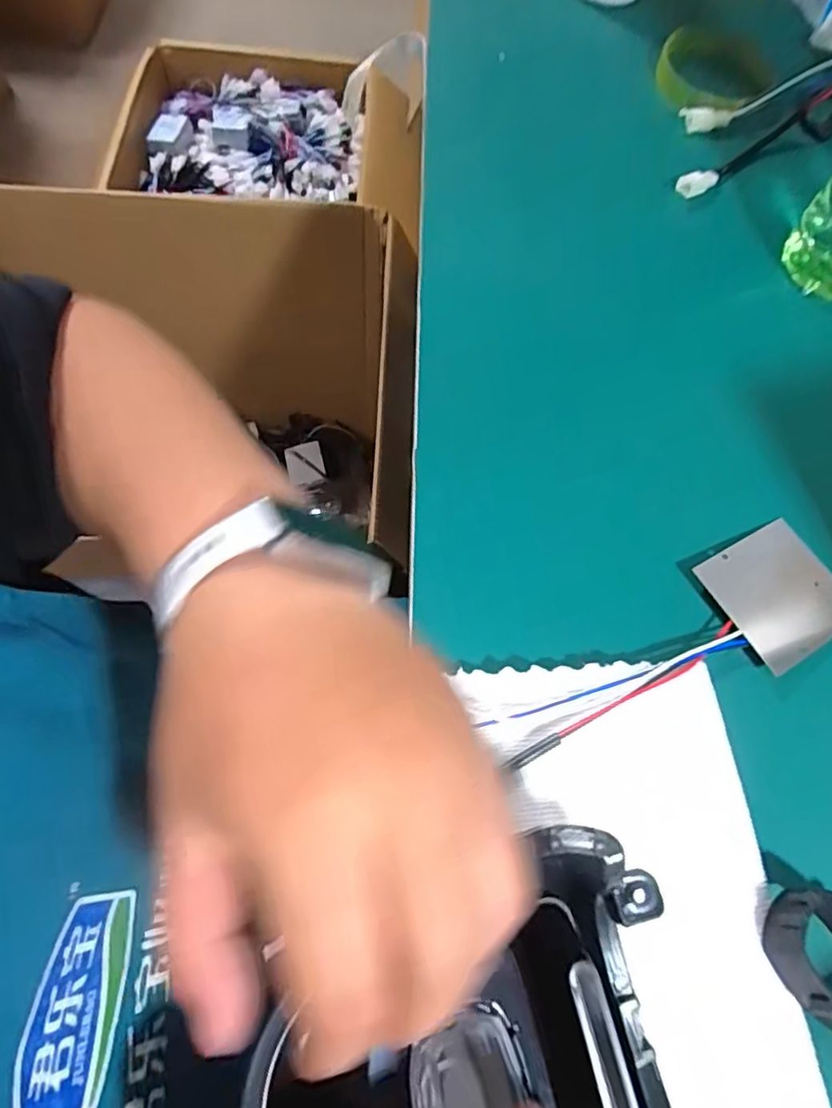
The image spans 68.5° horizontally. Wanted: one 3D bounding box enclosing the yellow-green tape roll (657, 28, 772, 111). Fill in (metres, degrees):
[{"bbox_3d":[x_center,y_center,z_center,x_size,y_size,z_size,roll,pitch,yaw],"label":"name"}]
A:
[{"bbox_3d":[0.227,-0.366,0.464,0.087,0.014,0.092,1,65,-3],"label":"yellow-green tape roll"}]

